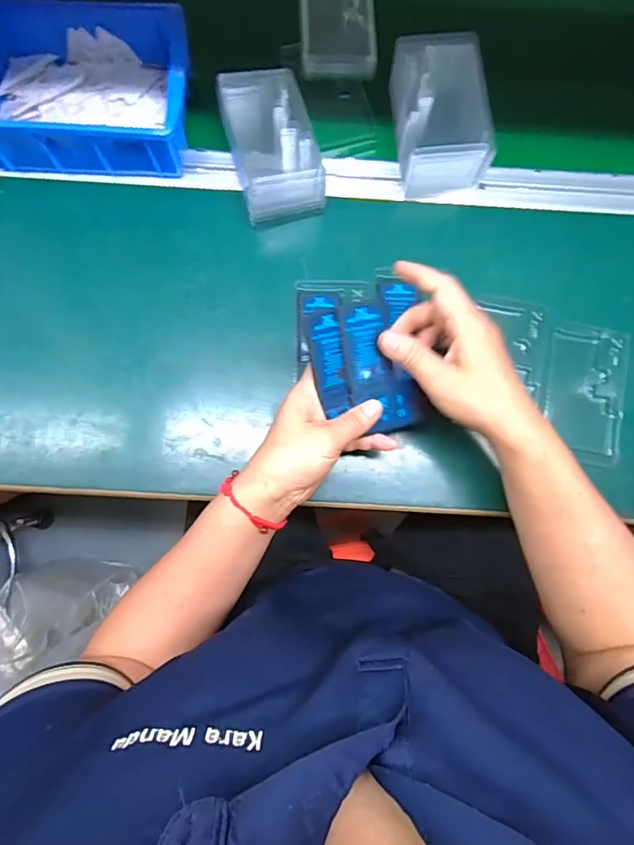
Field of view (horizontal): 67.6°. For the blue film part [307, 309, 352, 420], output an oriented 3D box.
[{"bbox_3d":[0.010,-0.045,0.360,0.025,0.009,0.078,-10,106,-1],"label":"blue film part"}]

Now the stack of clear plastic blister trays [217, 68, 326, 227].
[{"bbox_3d":[-0.043,-0.260,0.443,0.076,0.044,0.136,-16,83,-3],"label":"stack of clear plastic blister trays"}]

